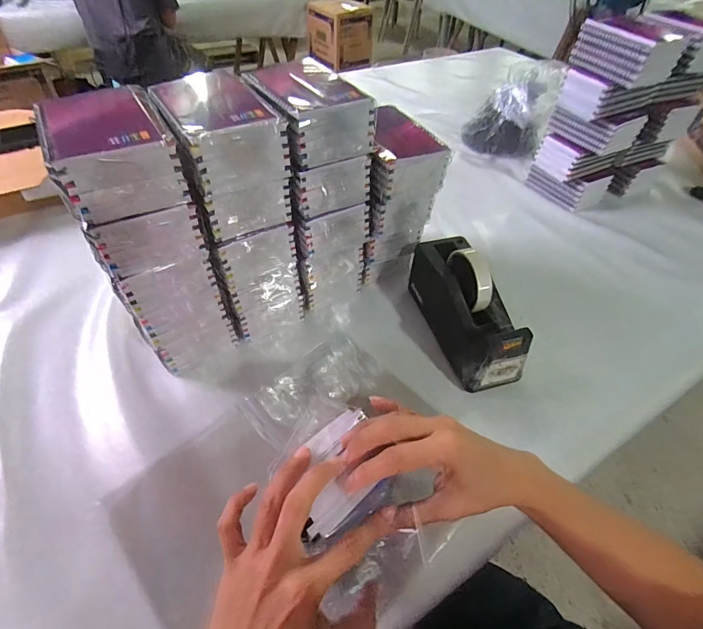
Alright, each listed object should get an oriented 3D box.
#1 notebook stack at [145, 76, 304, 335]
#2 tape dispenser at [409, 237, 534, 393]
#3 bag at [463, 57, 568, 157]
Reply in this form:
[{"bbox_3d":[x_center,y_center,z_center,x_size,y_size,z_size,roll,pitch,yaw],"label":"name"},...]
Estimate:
[{"bbox_3d":[-0.131,-0.112,0.458,0.115,0.299,0.110,-21,53,-19],"label":"notebook stack"},{"bbox_3d":[0.152,-0.011,0.513,0.072,0.113,0.202,-13,51,-13],"label":"tape dispenser"},{"bbox_3d":[0.354,-0.452,0.874,0.158,0.178,0.105,29,54,21],"label":"bag"}]

